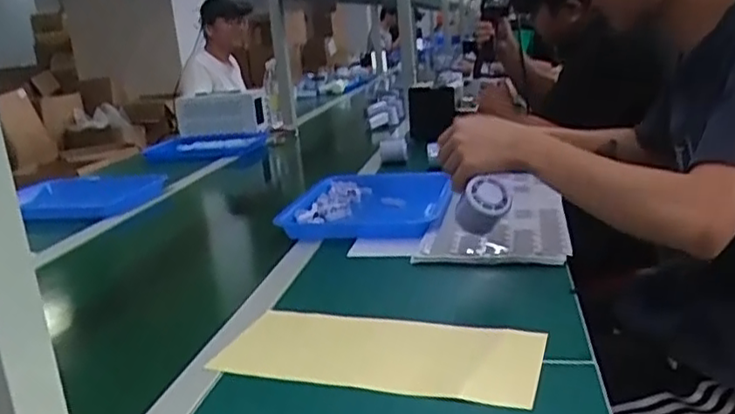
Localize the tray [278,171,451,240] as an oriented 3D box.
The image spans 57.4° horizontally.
[{"bbox_3d":[0.004,-0.007,1.177,0.270,0.057,0.295,-2,15,17],"label":"tray"}]

